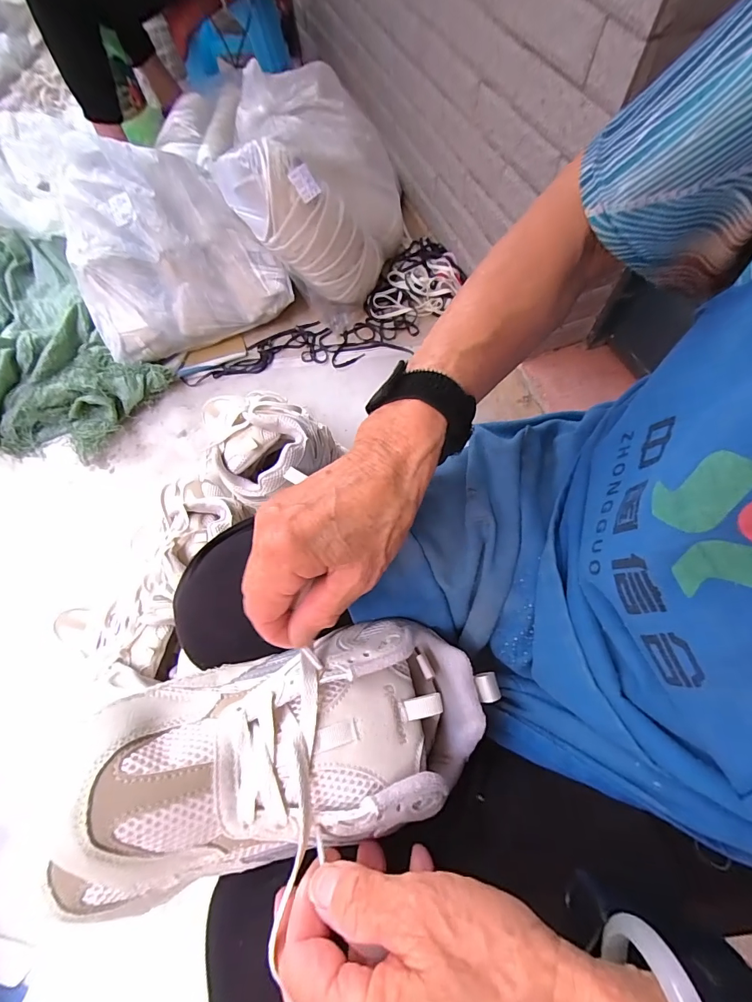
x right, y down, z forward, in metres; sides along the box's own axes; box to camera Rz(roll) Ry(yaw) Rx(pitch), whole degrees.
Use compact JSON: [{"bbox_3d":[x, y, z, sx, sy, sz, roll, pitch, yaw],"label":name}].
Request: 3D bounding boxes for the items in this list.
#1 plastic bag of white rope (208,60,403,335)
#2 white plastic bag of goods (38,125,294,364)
[{"bbox_3d":[-0.133,-0.631,0.876,0.336,0.286,0.332,29,70,14],"label":"plastic bag of white rope"},{"bbox_3d":[-0.437,-0.526,0.866,0.390,0.264,0.334,-26,68,-10],"label":"white plastic bag of goods"}]

